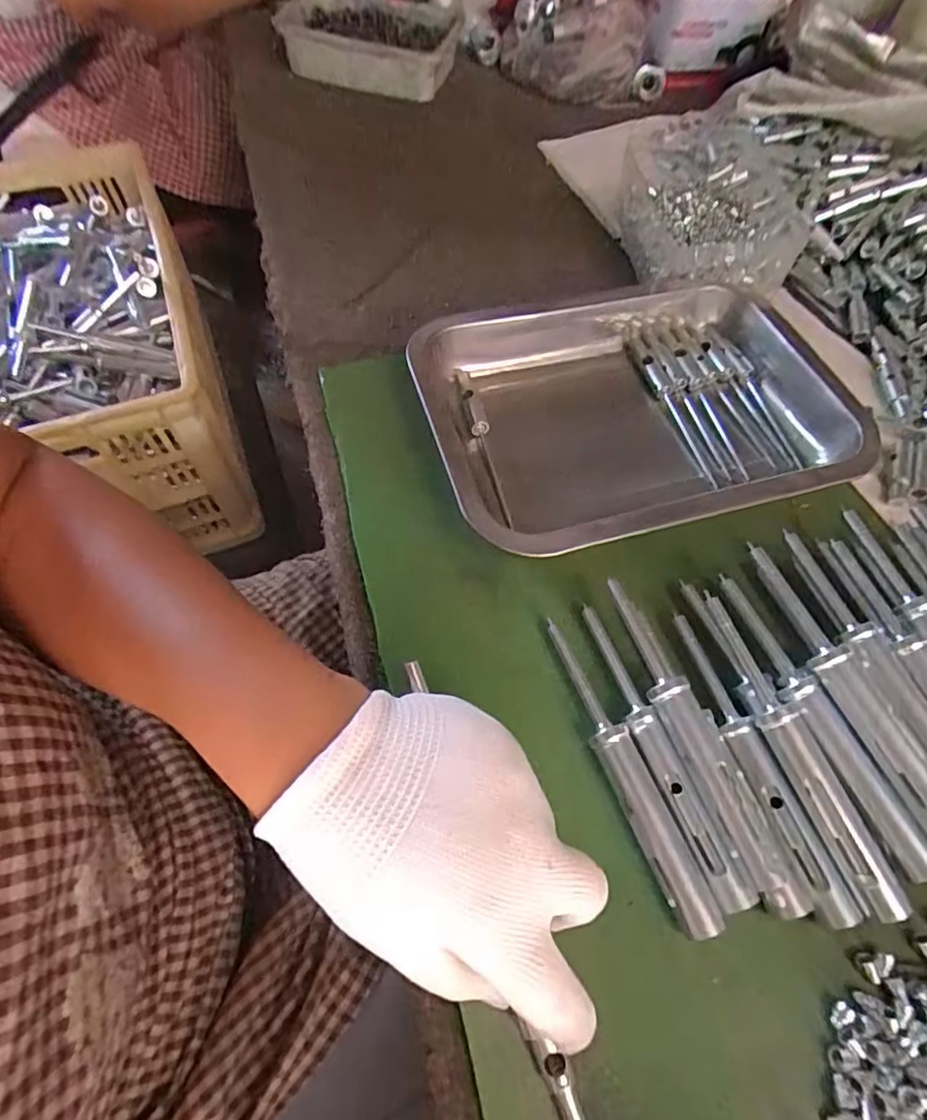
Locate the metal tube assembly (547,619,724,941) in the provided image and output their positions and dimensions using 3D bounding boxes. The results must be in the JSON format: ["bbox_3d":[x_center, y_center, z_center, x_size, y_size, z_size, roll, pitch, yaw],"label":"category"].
[{"bbox_3d":[0.073,0.094,0.265,0.019,0.017,0.142,-20,64,-12],"label":"metal tube assembly"}]

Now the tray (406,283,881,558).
[{"bbox_3d":[0.110,-0.101,0.361,0.266,0.035,0.192,-13,63,-8],"label":"tray"}]

